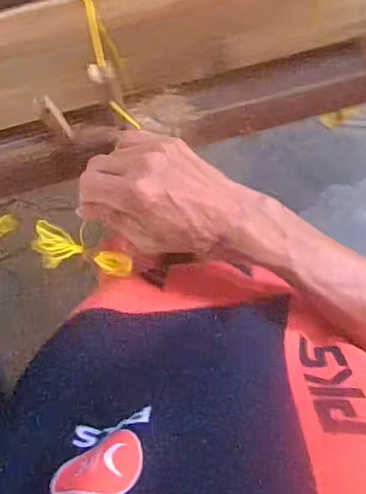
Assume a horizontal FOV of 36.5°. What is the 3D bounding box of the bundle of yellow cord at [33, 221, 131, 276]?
[{"bbox_3d":[-0.072,0.006,0.397,0.077,0.014,0.027,19,100,-38],"label":"bundle of yellow cord"}]

